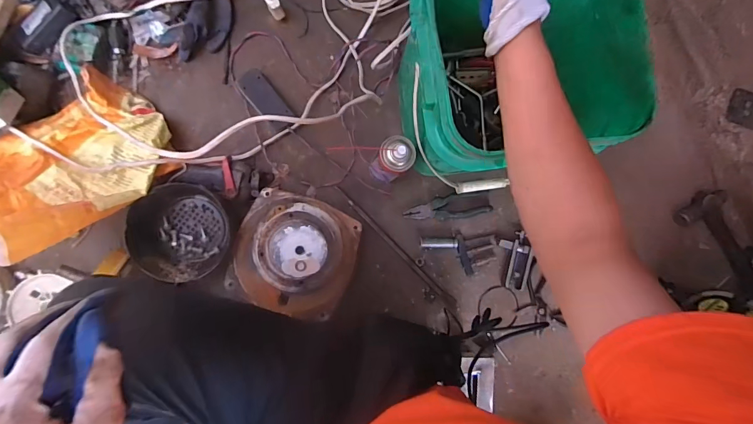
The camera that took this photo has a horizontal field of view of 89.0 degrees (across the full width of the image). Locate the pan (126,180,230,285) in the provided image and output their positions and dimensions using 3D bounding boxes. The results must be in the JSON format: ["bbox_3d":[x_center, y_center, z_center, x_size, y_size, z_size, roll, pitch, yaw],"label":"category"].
[{"bbox_3d":[-0.376,0.036,0.729,0.155,0.082,0.165,0,87,-9],"label":"pan"}]

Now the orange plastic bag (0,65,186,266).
[{"bbox_3d":[-0.509,-0.079,0.610,0.299,0.193,0.236,-43,94,-9],"label":"orange plastic bag"}]

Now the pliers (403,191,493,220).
[{"bbox_3d":[0.154,-0.010,0.821,0.185,0.024,0.051,-6,88,-9],"label":"pliers"}]

